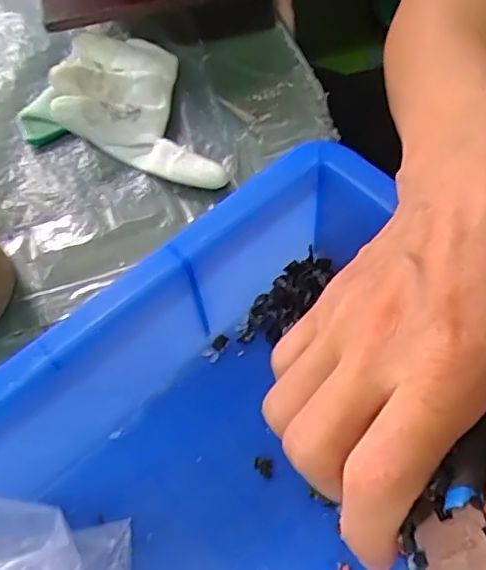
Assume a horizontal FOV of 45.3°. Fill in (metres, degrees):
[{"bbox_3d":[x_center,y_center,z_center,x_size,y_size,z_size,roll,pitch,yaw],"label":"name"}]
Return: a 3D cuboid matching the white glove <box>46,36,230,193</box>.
[{"bbox_3d":[-0.074,-0.115,0.364,0.080,0.034,0.148,-19,60,-7],"label":"white glove"}]

